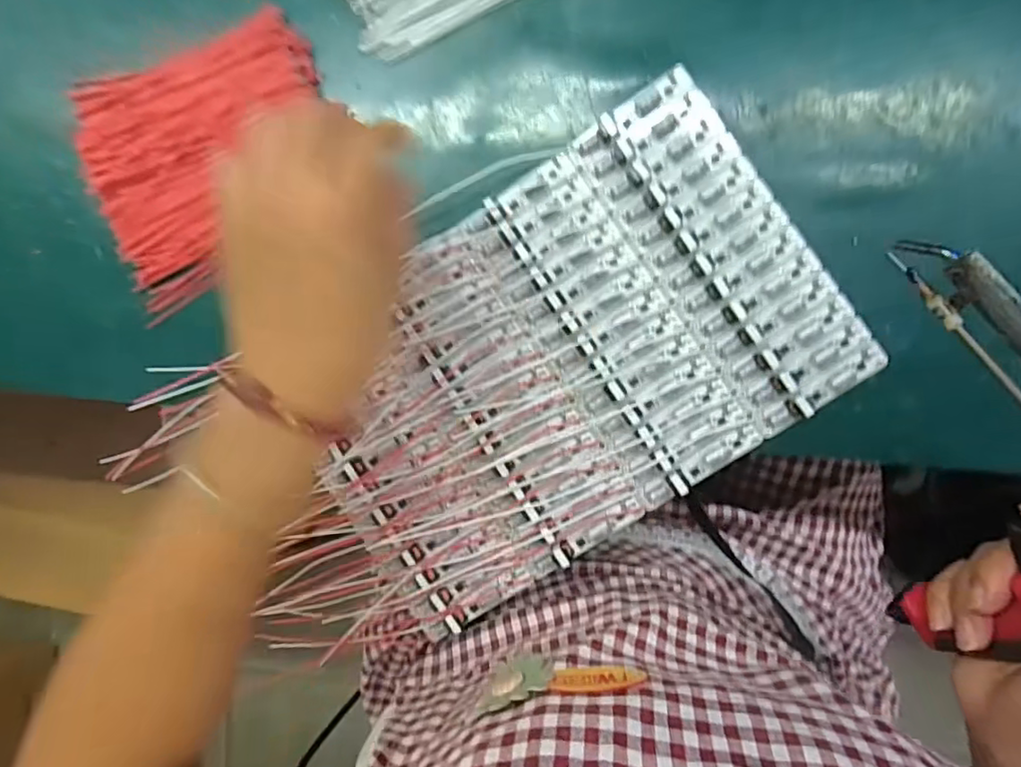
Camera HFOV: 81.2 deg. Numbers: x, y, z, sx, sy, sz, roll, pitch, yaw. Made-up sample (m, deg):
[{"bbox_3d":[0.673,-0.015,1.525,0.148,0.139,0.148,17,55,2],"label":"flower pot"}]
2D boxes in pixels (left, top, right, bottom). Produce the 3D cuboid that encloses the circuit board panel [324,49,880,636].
[{"bbox_3d":[0.027,-0.010,0.331,0.287,0.014,0.191,-34,89,7],"label":"circuit board panel"}]

